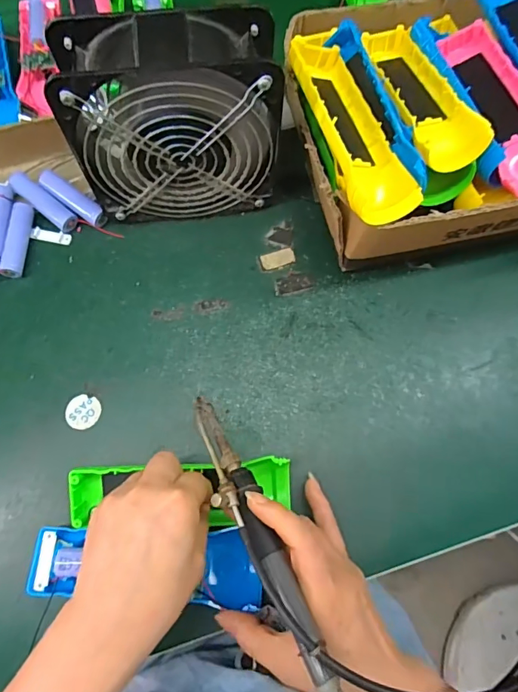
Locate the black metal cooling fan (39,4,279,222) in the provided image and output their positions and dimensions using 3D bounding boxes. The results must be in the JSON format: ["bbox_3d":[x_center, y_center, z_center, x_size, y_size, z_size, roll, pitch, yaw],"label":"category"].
[{"bbox_3d":[-0.061,-0.163,0.341,0.144,0.152,0.060,-10,73,-4],"label":"black metal cooling fan"}]

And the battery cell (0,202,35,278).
[{"bbox_3d":[-0.210,-0.092,0.388,0.016,0.016,0.068,1,72,-1],"label":"battery cell"}]

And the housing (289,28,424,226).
[{"bbox_3d":[0.059,-0.171,0.322,0.050,0.025,0.185,-16,73,-6],"label":"housing"}]

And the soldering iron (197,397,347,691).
[{"bbox_3d":[-0.001,0.107,0.252,0.022,0.026,0.195,-24,56,-9],"label":"soldering iron"}]

